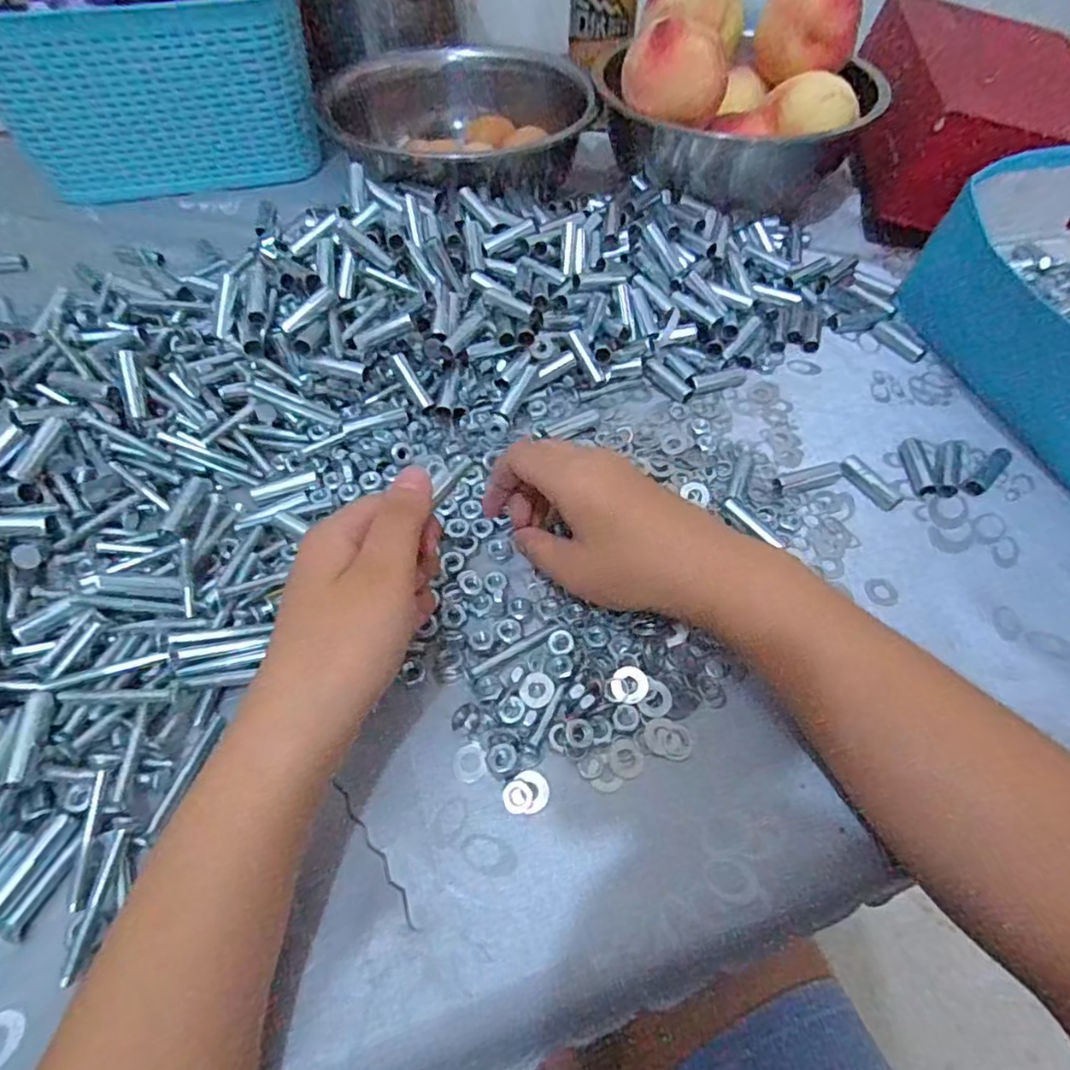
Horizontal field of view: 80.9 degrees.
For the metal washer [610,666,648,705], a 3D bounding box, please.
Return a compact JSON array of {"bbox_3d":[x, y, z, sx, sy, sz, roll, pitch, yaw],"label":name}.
[{"bbox_3d":[0.044,0.070,0.293,0.016,0.004,0.017,-3,70,8],"label":"metal washer"}]

